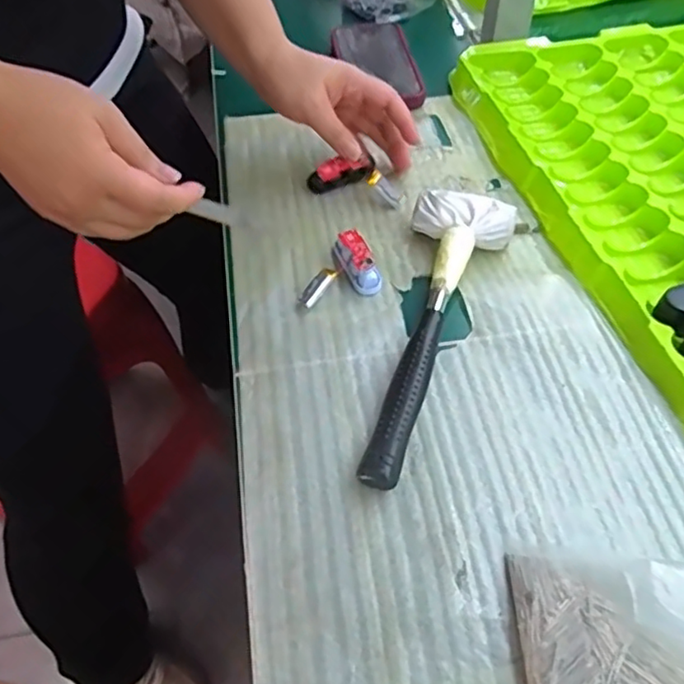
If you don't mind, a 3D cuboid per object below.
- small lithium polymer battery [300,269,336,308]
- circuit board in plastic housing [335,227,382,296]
[{"bbox_3d":[-0.018,-0.041,0.462,0.012,0.006,0.035,31,75,24],"label":"small lithium polymer battery"},{"bbox_3d":[0.012,-0.061,0.476,0.022,0.018,0.056,-17,54,-10],"label":"circuit board in plastic housing"}]

